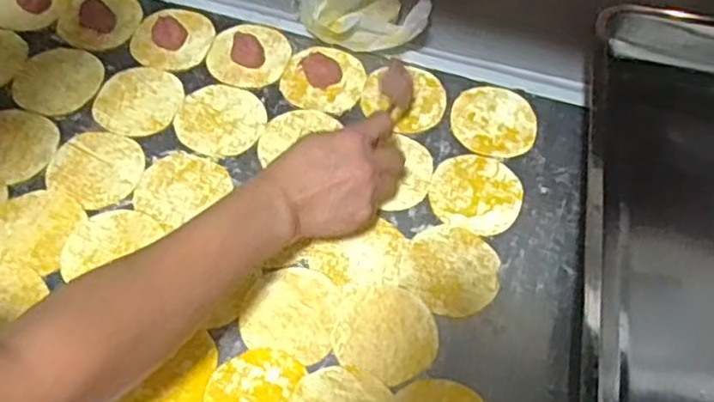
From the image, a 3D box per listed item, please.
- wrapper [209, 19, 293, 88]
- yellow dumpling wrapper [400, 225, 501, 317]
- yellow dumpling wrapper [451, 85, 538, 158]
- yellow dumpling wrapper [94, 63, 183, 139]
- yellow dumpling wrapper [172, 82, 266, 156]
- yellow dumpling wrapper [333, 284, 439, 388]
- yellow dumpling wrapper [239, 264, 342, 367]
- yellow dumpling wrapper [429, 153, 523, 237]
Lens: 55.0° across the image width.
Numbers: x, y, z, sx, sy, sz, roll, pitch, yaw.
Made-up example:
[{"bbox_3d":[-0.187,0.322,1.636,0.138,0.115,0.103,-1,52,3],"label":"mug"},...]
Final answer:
[{"bbox_3d":[-0.110,-0.153,0.708,0.079,0.006,0.090,22,59,10],"label":"wrapper"},{"bbox_3d":[0.080,0.057,0.584,0.079,0.004,0.082,2,58,-3],"label":"yellow dumpling wrapper"},{"bbox_3d":[0.135,-0.080,0.674,0.081,0.004,0.085,2,58,-3],"label":"yellow dumpling wrapper"},{"bbox_3d":[-0.212,-0.100,0.671,0.079,0.004,0.088,10,58,2],"label":"yellow dumpling wrapper"},{"bbox_3d":[-0.131,-0.080,0.663,0.081,0.004,0.082,2,58,-3],"label":"yellow dumpling wrapper"},{"bbox_3d":[0.024,0.104,0.550,0.081,0.004,0.078,2,58,-3],"label":"yellow dumpling wrapper"},{"bbox_3d":[-0.053,0.088,0.557,0.076,0.004,0.077,15,58,5],"label":"yellow dumpling wrapper"},{"bbox_3d":[0.109,-0.008,0.629,0.080,0.004,0.082,17,58,6],"label":"yellow dumpling wrapper"}]

